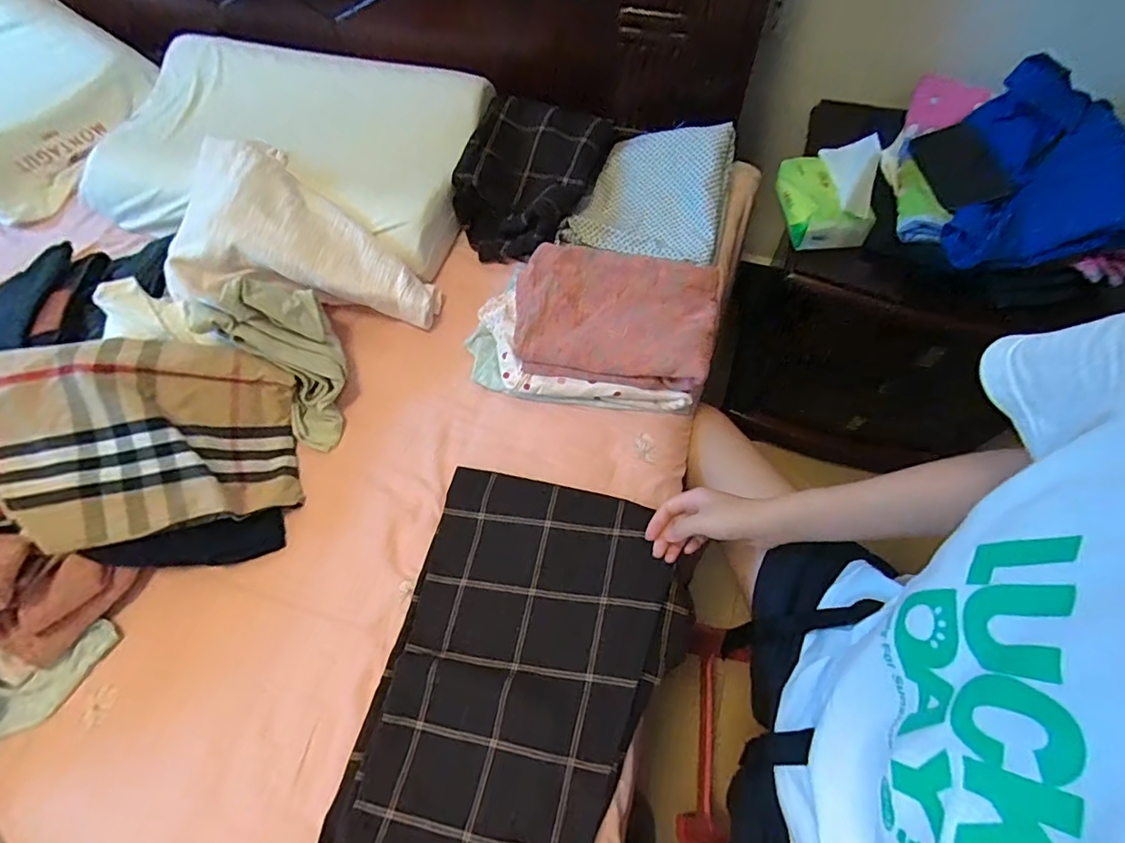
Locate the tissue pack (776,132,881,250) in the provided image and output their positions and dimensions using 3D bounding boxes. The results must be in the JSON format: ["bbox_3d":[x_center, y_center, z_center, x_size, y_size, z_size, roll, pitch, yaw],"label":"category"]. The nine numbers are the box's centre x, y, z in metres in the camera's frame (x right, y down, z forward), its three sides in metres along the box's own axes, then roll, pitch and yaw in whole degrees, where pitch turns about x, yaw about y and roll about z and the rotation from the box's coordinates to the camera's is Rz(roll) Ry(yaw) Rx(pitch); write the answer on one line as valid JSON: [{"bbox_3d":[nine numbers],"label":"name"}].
[{"bbox_3d":[0.377,-0.322,0.763,0.115,0.077,0.126,1,63,2],"label":"tissue pack"}]

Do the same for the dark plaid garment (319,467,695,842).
[{"bbox_3d":[-0.043,0.269,0.545,0.283,0.031,0.433,13,64,8],"label":"dark plaid garment"}]

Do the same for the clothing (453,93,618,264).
[{"bbox_3d":[-0.049,-0.369,0.842,0.194,0.106,0.243,13,64,8],"label":"clothing"}]

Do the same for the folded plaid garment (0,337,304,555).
[{"bbox_3d":[-0.468,0.017,0.619,0.289,0.069,0.222,-10,82,-21],"label":"folded plaid garment"}]

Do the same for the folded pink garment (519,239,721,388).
[{"bbox_3d":[0.060,-0.131,0.676,0.249,0.058,0.162,12,64,7],"label":"folded pink garment"}]

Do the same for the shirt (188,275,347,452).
[{"bbox_3d":[-0.345,-0.073,0.673,0.118,0.159,0.180,-22,64,-10],"label":"shirt"}]

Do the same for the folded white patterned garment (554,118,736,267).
[{"bbox_3d":[0.136,-0.338,0.791,0.219,0.072,0.223,18,65,11],"label":"folded white patterned garment"}]

